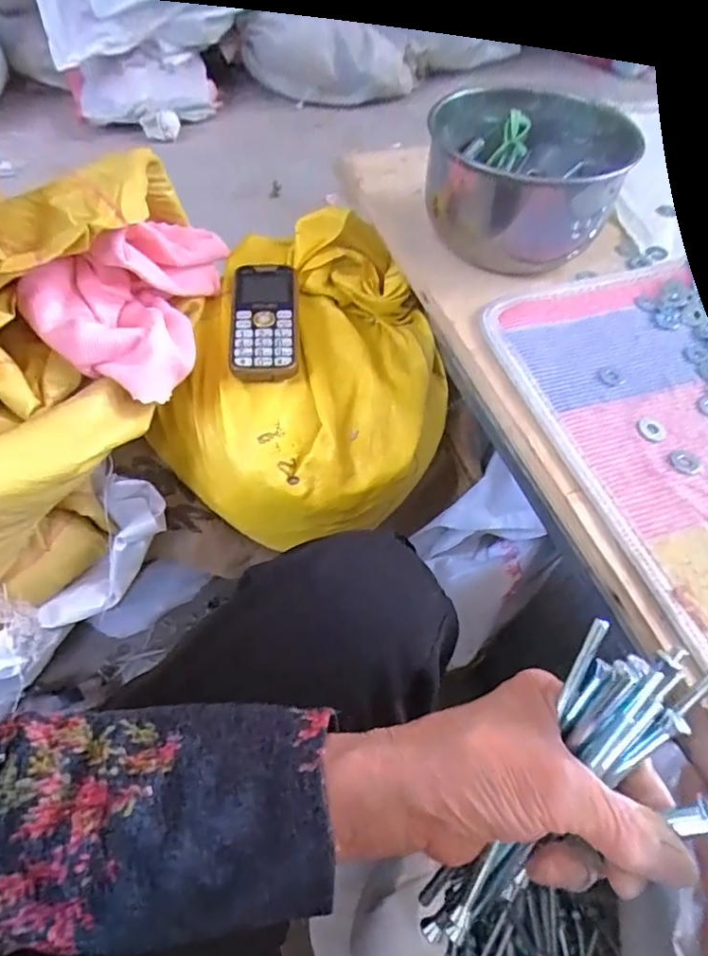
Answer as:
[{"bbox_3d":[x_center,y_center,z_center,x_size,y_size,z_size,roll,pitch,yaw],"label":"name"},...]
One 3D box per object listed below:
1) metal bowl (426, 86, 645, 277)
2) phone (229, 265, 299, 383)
[{"bbox_3d":[0.150,-0.267,0.504,0.163,0.085,0.167,2,54,-2],"label":"metal bowl"},{"bbox_3d":[-0.083,-0.144,0.508,0.059,0.018,0.131,-5,64,-1],"label":"phone"}]

